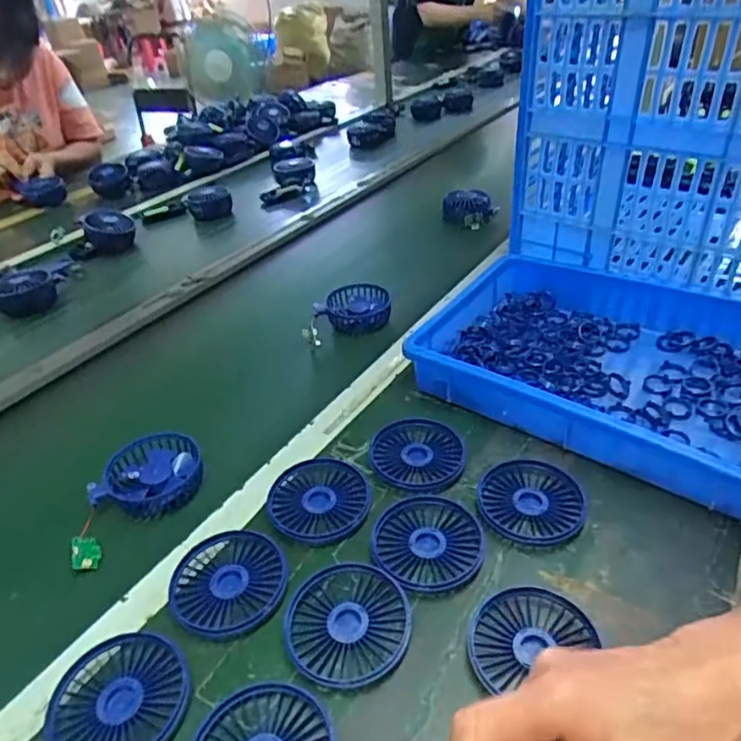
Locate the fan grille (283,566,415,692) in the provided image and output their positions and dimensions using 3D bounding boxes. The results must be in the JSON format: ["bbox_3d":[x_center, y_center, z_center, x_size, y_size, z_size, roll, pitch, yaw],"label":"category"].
[{"bbox_3d":[-0.016,0.180,0.421,0.085,0.016,0.085,-4,36,3],"label":"fan grille"}]

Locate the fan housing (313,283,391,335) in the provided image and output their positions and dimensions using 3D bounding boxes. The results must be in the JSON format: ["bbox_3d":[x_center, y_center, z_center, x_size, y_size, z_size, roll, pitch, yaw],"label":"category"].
[{"bbox_3d":[-0.024,-0.084,0.800,0.099,0.030,0.080,-6,36,-1],"label":"fan housing"}]

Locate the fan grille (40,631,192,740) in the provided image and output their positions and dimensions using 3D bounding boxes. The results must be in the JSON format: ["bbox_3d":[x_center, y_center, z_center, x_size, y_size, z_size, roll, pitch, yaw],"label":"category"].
[{"bbox_3d":[-0.165,0.219,0.389,0.088,0.016,0.085,-4,36,3],"label":"fan grille"}]

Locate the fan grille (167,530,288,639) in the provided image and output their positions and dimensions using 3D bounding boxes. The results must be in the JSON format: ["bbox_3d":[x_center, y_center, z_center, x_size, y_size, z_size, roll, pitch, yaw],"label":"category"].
[{"bbox_3d":[-0.109,0.165,0.455,0.086,0.017,0.087,-4,36,3],"label":"fan grille"}]

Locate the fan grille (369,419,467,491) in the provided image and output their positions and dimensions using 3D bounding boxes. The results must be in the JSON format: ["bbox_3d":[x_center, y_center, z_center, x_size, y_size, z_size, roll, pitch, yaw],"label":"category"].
[{"bbox_3d":[0.045,0.078,0.548,0.086,0.012,0.081,-4,36,3],"label":"fan grille"}]

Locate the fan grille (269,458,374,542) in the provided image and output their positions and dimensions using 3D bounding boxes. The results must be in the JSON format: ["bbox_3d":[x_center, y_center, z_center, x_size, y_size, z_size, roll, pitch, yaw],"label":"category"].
[{"bbox_3d":[-0.045,0.111,0.512,0.085,0.009,0.085,-4,36,3],"label":"fan grille"}]

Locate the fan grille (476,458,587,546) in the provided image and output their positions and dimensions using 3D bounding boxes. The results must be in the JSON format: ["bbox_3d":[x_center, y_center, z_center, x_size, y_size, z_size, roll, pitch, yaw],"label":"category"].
[{"bbox_3d":[0.135,0.112,0.500,0.084,0.013,0.084,-4,36,3],"label":"fan grille"}]

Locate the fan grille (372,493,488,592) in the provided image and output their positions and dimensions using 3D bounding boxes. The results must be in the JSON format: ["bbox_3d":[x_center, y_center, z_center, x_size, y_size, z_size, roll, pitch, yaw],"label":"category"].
[{"bbox_3d":[0.044,0.139,0.472,0.084,0.013,0.085,-4,36,3],"label":"fan grille"}]

